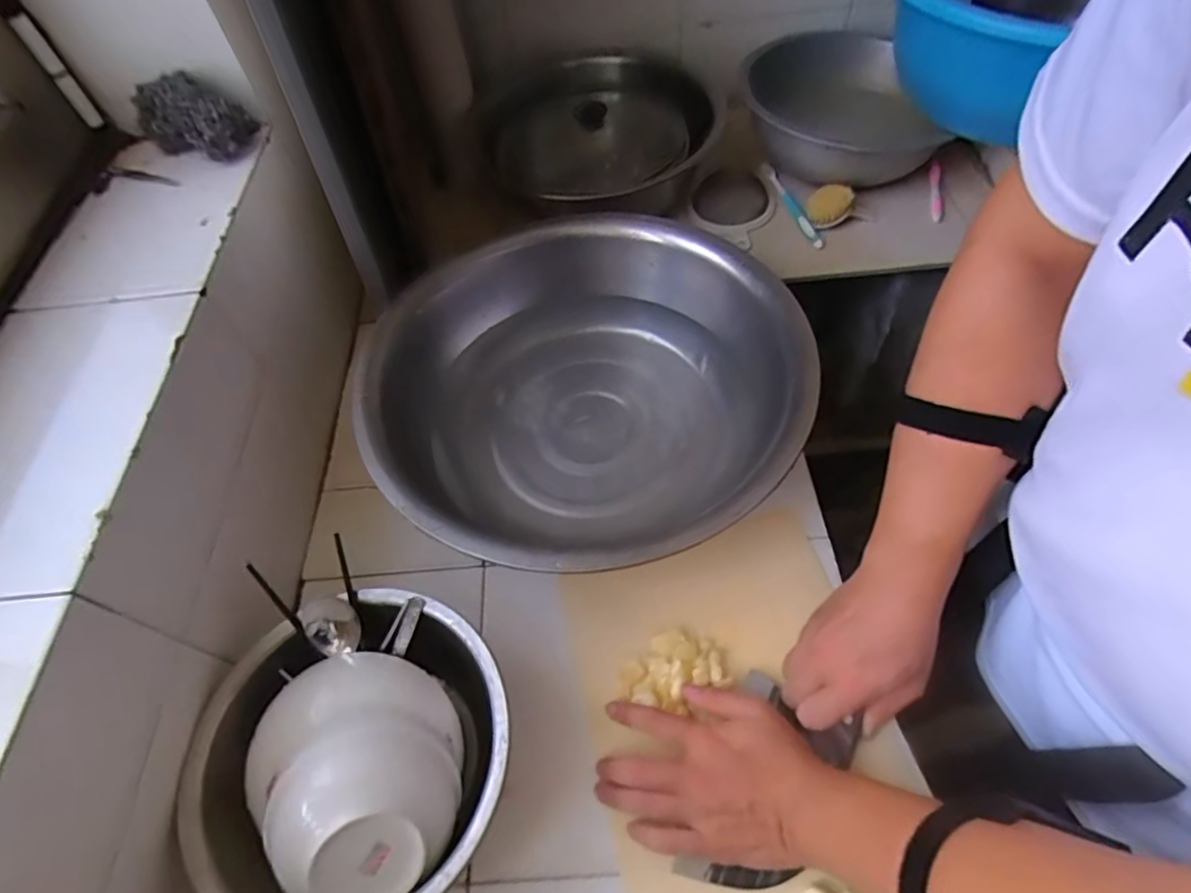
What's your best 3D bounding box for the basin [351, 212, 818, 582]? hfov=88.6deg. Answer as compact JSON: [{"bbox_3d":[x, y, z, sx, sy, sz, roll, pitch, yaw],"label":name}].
[{"bbox_3d":[-0.011,-0.049,0.606,0.395,0.133,0.394,-2,57,3],"label":"basin"}]

